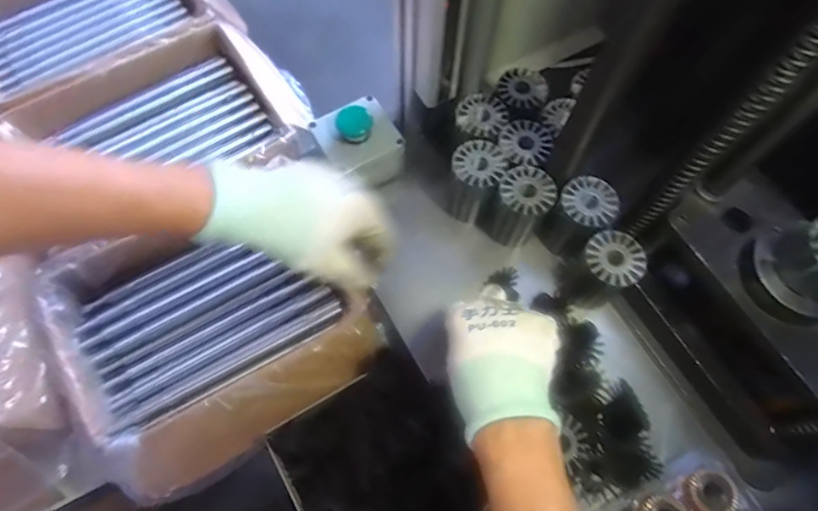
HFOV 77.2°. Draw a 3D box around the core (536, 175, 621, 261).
[{"bbox_3d":[0.168,-0.034,0.517,0.060,0.079,0.051,-41,75,-15],"label":"core"}]

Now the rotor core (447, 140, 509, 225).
[{"bbox_3d":[0.068,-0.074,0.530,0.049,0.076,0.056,20,69,7],"label":"rotor core"}]

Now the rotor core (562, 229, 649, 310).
[{"bbox_3d":[0.185,0.017,0.496,0.051,0.082,0.051,0,68,-1],"label":"rotor core"}]

